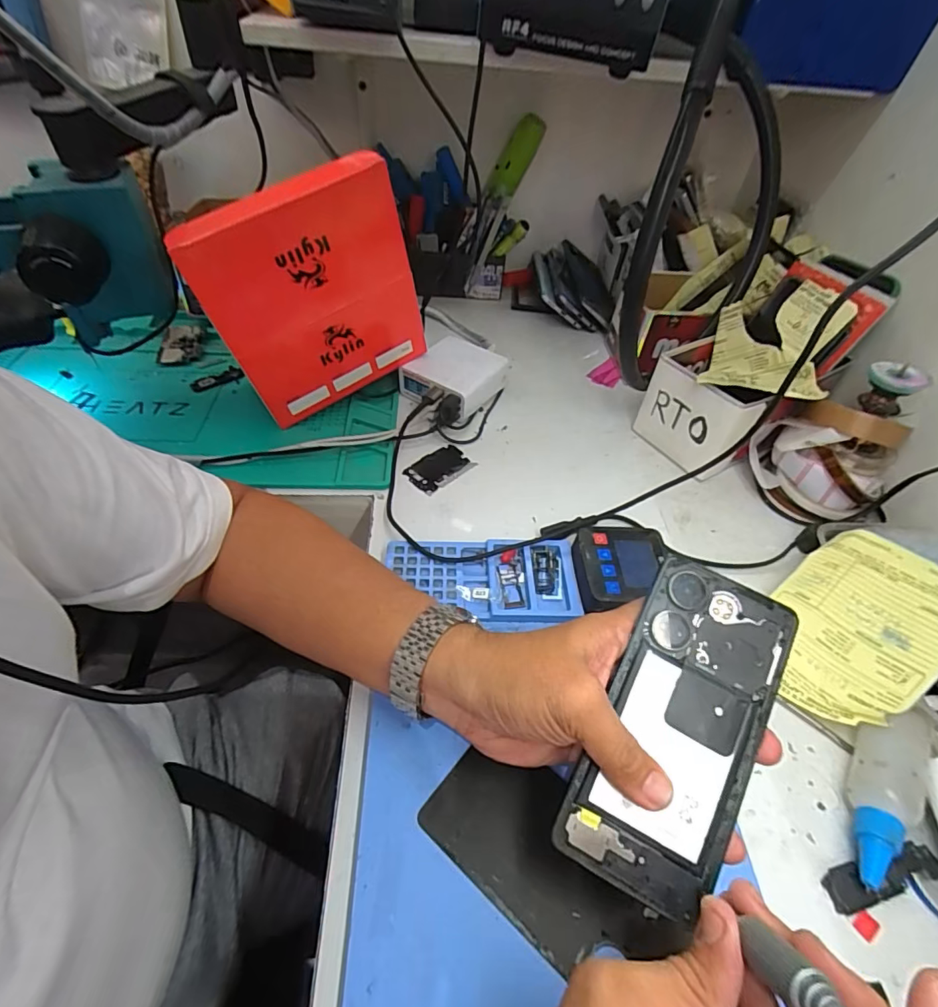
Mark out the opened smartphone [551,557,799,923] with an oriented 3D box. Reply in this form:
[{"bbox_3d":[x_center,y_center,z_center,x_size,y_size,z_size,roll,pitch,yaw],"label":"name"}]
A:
[{"bbox_3d":[0.109,0.112,0.255,0.075,0.004,0.159,26,73,11],"label":"opened smartphone"}]

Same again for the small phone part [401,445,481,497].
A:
[{"bbox_3d":[-0.029,-0.036,0.485,0.065,0.004,0.042,-35,59,-30],"label":"small phone part"}]

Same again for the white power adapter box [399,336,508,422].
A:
[{"bbox_3d":[-0.017,-0.138,0.545,0.090,0.041,0.091,29,52,19],"label":"white power adapter box"}]

